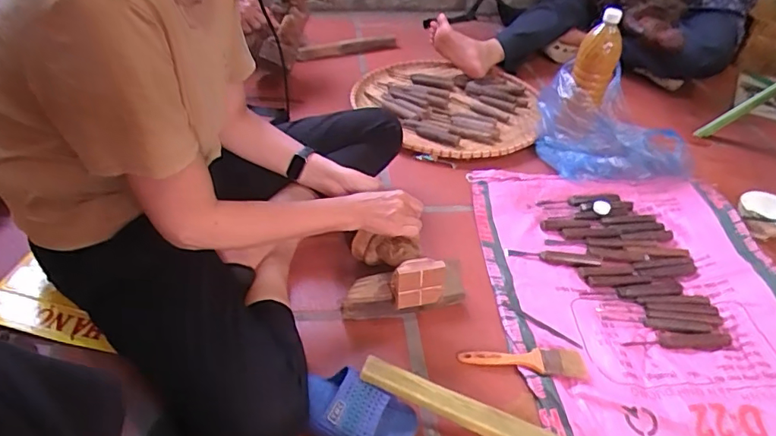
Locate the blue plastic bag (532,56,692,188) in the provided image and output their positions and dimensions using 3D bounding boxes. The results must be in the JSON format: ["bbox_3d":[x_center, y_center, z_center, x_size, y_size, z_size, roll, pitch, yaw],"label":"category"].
[{"bbox_3d":[0.505,-0.198,1.153,0.326,0.167,0.223,6,40,3],"label":"blue plastic bag"}]

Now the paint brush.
[{"bbox_3d":[0.201,0.211,0.771,0.183,0.013,0.048,3,40,-1],"label":"paint brush"}]

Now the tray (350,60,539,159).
[{"bbox_3d":[0.151,-0.291,1.333,0.449,0.060,0.455,2,40,-2],"label":"tray"}]

